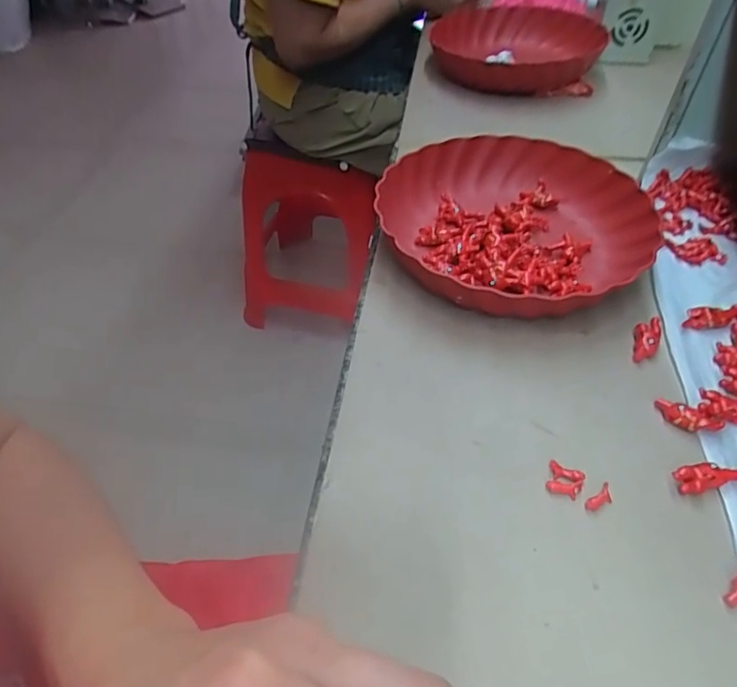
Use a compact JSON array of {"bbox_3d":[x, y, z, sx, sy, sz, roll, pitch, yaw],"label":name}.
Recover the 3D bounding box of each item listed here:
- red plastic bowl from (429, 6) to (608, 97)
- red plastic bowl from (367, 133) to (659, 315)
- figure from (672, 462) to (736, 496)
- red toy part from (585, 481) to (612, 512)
[{"bbox_3d":[0.211,-0.423,0.776,0.232,0.053,0.209,-5,49,-3],"label":"red plastic bowl"},{"bbox_3d":[0.128,-0.111,0.500,0.234,0.048,0.222,0,47,0],"label":"red plastic bowl"},{"bbox_3d":[0.219,0.085,0.349,0.039,0.012,0.015,-10,48,-9],"label":"figure"},{"bbox_3d":[0.146,0.098,0.340,0.021,0.006,0.009,-31,54,-23],"label":"red toy part"}]

